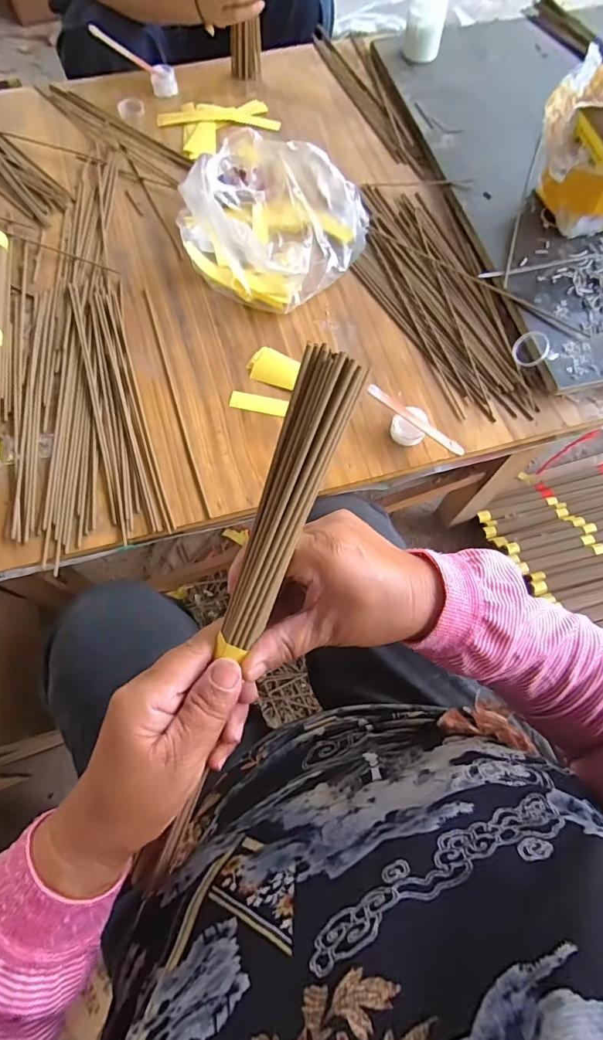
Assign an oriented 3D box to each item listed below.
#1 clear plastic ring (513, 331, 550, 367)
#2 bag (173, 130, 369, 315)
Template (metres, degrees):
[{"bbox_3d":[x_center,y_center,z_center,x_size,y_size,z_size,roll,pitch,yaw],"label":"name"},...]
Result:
[{"bbox_3d":[0.262,-0.197,0.519,0.037,0.010,0.041,-14,74,34],"label":"clear plastic ring"},{"bbox_3d":[-0.037,-0.381,0.552,0.216,0.090,0.225,32,73,10],"label":"bag"}]

